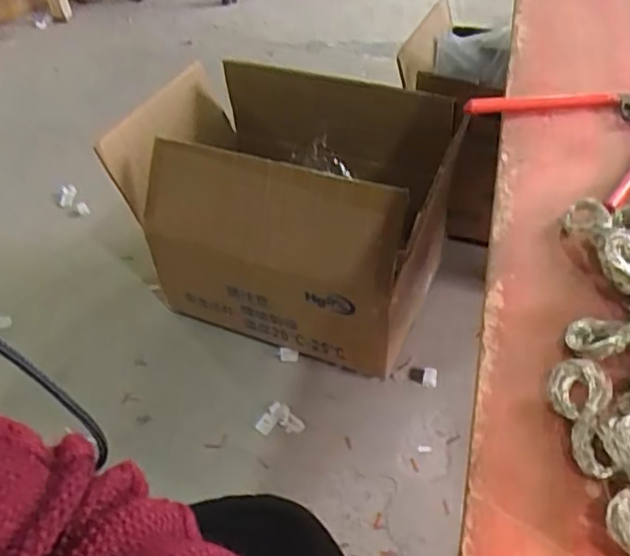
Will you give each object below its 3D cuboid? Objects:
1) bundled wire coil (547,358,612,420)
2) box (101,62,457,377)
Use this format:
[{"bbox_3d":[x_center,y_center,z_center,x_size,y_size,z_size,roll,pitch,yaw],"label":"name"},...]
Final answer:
[{"bbox_3d":[0.118,0.050,0.292,0.024,0.016,0.026,-2,45,2],"label":"bundled wire coil"},{"bbox_3d":[-0.037,-0.095,0.992,0.446,0.314,0.284,19,50,21],"label":"box"}]

